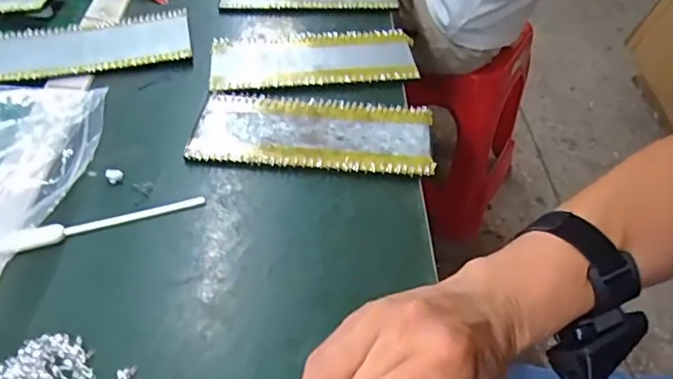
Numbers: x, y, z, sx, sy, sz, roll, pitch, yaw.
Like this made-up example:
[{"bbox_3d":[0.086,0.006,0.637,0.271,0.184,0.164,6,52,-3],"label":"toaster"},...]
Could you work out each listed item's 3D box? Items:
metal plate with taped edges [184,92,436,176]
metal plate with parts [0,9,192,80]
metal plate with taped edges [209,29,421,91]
[{"bbox_3d":[-0.020,-0.051,0.464,0.199,0.005,0.084,4,48,3],"label":"metal plate with taped edges"},{"bbox_3d":[-0.249,-0.145,0.540,0.198,0.008,0.086,-10,51,-10],"label":"metal plate with parts"},{"bbox_3d":[-0.023,-0.133,0.536,0.199,0.006,0.084,-3,47,-5],"label":"metal plate with taped edges"}]

